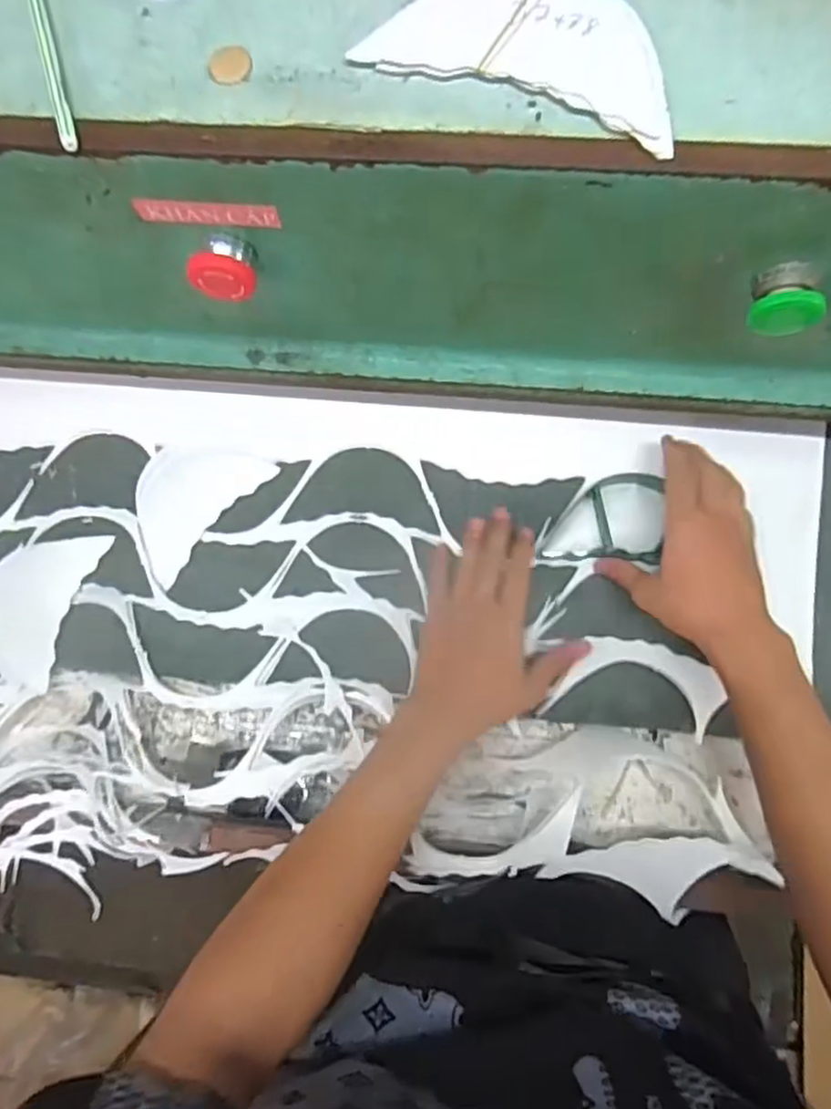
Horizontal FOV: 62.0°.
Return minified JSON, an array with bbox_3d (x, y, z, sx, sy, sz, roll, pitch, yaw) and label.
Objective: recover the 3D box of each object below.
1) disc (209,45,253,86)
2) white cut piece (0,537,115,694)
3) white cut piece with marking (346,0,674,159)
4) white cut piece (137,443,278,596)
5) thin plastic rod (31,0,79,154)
[{"bbox_3d":[-0.090,-0.240,0.339,0.021,0.004,0.022,0,81,3],"label":"disc"},{"bbox_3d":[-0.328,0.039,0.593,0.082,0.007,0.138,22,83,6],"label":"white cut piece"},{"bbox_3d":[0.056,-0.245,0.329,0.149,0.009,0.072,21,83,6],"label":"white cut piece with marking"},{"bbox_3d":[-0.198,-0.051,0.600,0.087,0.004,0.134,41,83,8],"label":"white cut piece"},{"bbox_3d":[-0.185,-0.257,0.341,0.008,0.010,0.134,-17,81,0],"label":"thin plastic rod"}]

